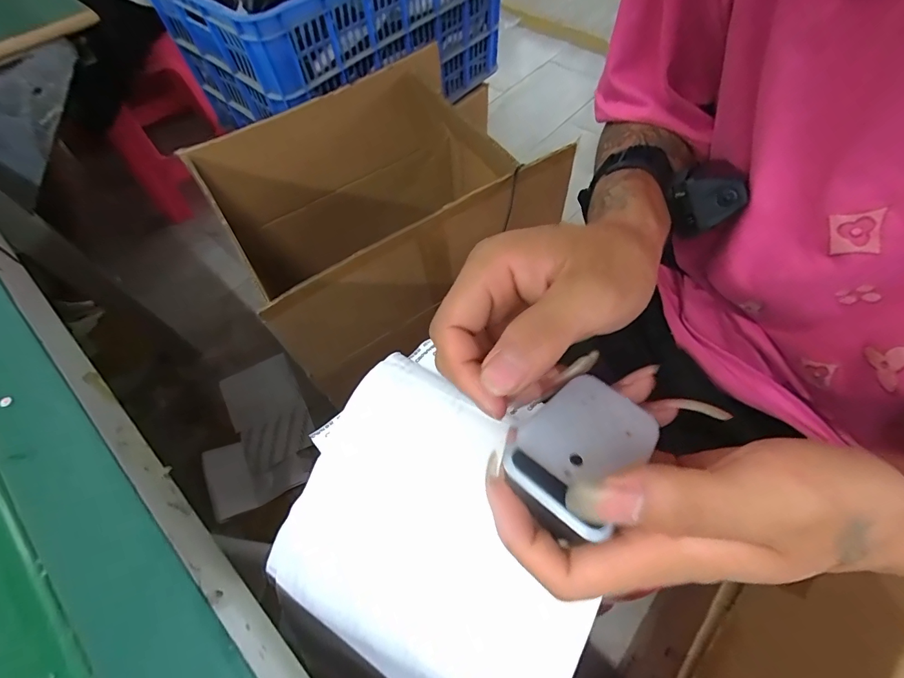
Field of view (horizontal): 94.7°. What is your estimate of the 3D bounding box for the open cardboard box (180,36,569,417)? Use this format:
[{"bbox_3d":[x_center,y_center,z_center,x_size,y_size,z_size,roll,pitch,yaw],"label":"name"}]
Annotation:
[{"bbox_3d":[-0.101,-0.199,0.753,0.494,0.319,0.372,-30,63,-13],"label":"open cardboard box"}]

